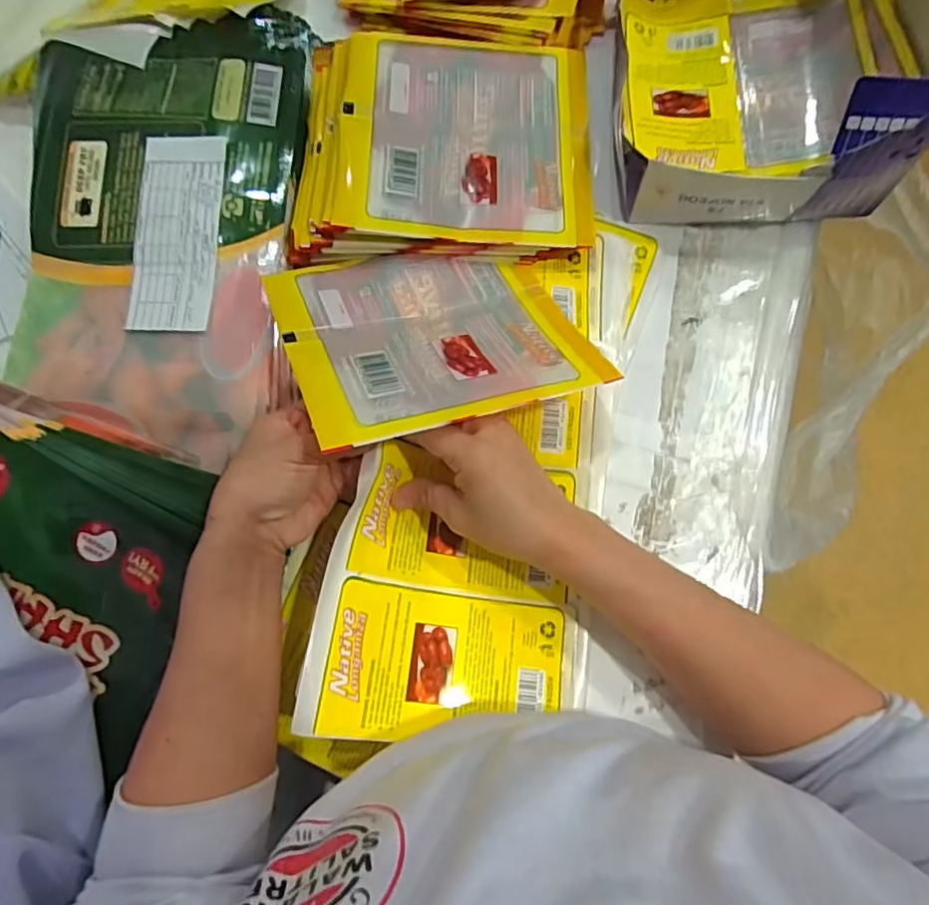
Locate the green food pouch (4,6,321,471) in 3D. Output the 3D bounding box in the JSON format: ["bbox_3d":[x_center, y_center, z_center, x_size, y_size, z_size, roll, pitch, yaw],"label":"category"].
[{"bbox_3d":[-0.211,-0.160,0.405,0.184,0.021,0.317,-1,75,1],"label":"green food pouch"}]

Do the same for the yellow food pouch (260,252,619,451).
[{"bbox_3d":[-0.023,-0.081,0.371,0.172,0.010,0.170,-15,50,-18],"label":"yellow food pouch"}]

